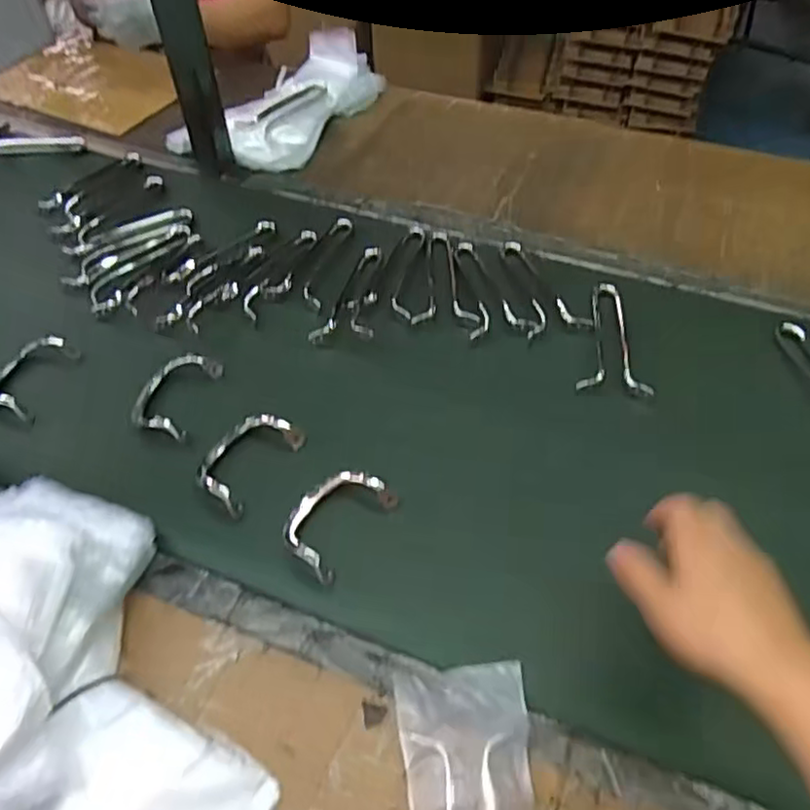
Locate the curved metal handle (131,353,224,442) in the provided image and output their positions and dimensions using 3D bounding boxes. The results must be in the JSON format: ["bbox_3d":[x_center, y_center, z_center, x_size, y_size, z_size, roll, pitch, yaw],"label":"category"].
[{"bbox_3d":[-0.224,-0.015,0.657,0.065,0.008,0.103,12,51,11],"label":"curved metal handle"}]

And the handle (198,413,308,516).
[{"bbox_3d":[-0.146,0.046,0.603,0.069,0.015,0.100,20,53,17],"label":"handle"}]

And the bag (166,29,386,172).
[{"bbox_3d":[-0.171,-0.453,1.004,0.173,0.063,0.354,29,56,23],"label":"bag"}]

